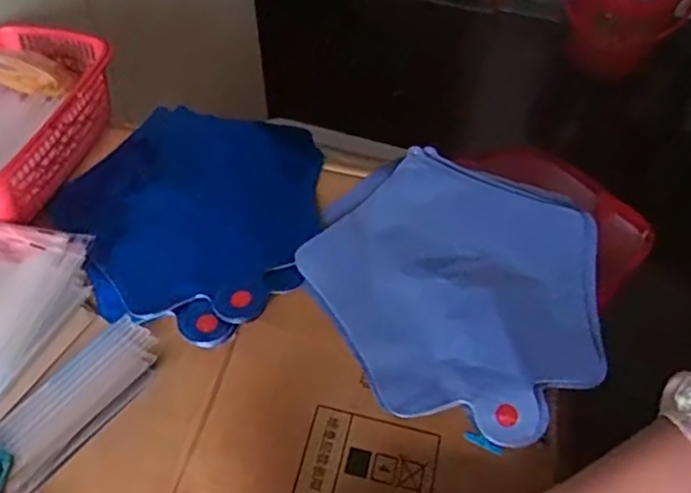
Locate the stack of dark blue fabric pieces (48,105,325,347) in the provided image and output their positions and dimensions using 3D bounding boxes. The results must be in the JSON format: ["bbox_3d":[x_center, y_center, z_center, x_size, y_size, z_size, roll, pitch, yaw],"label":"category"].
[{"bbox_3d":[-0.138,-0.038,0.556,0.225,0.016,0.231,16,55,11],"label":"stack of dark blue fabric pieces"}]

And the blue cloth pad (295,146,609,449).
[{"bbox_3d":[0.088,0.023,0.517,0.230,0.016,0.243,14,55,10],"label":"blue cloth pad"}]

